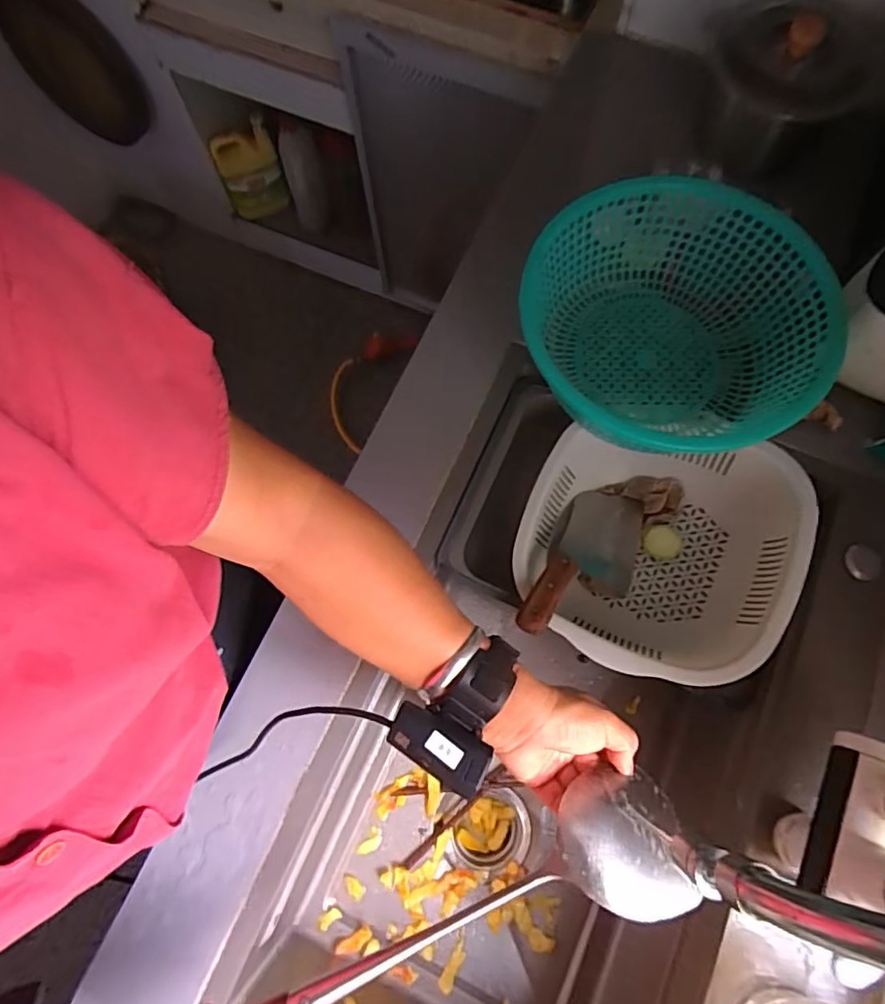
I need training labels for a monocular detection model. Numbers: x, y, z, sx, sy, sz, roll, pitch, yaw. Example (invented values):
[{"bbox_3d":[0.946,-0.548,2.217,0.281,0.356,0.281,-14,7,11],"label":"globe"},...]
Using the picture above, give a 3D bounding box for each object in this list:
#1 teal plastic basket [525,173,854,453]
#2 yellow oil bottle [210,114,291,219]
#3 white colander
[{"bbox_3d":[0.230,-0.168,0.553,0.253,0.109,0.275,0,74,1],"label":"teal plastic basket"},{"bbox_3d":[-0.464,-0.792,1.370,0.141,0.202,0.085,-22,75,-5],"label":"yellow oil bottle"},{"bbox_3d":[0.213,0.056,0.593,0.258,0.124,0.241,9,75,4],"label":"white colander"}]

